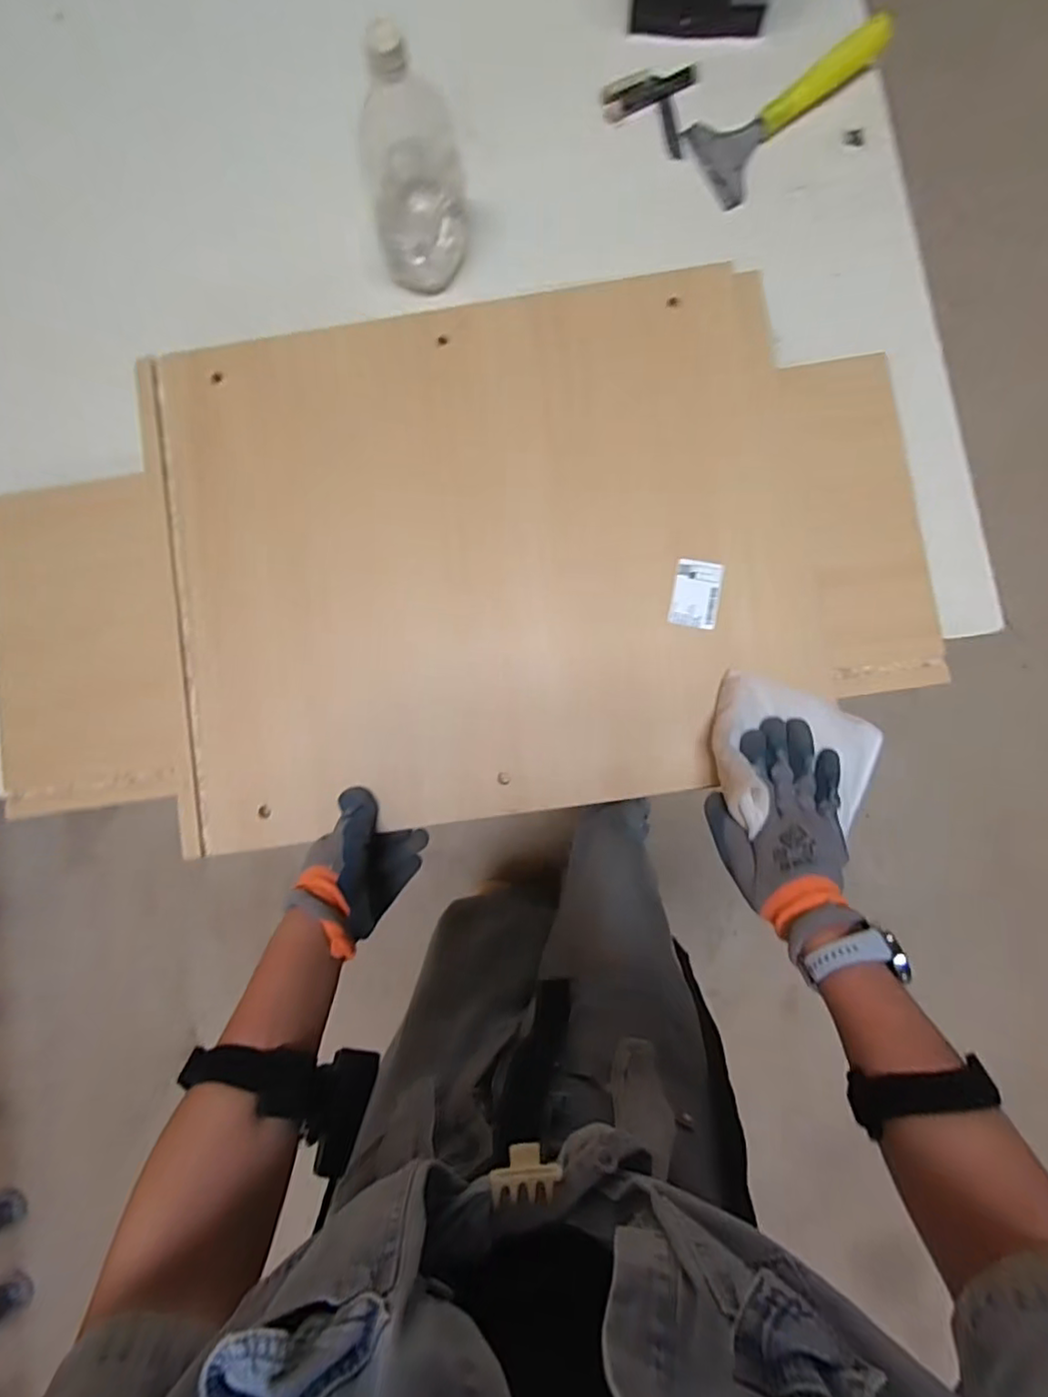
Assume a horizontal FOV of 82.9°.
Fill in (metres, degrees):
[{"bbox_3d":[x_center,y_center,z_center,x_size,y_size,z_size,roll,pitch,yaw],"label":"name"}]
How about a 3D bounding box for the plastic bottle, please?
[{"bbox_3d":[-0.099,-0.466,0.525,0.089,0.194,0.077,-10,87,-1],"label":"plastic bottle"}]

